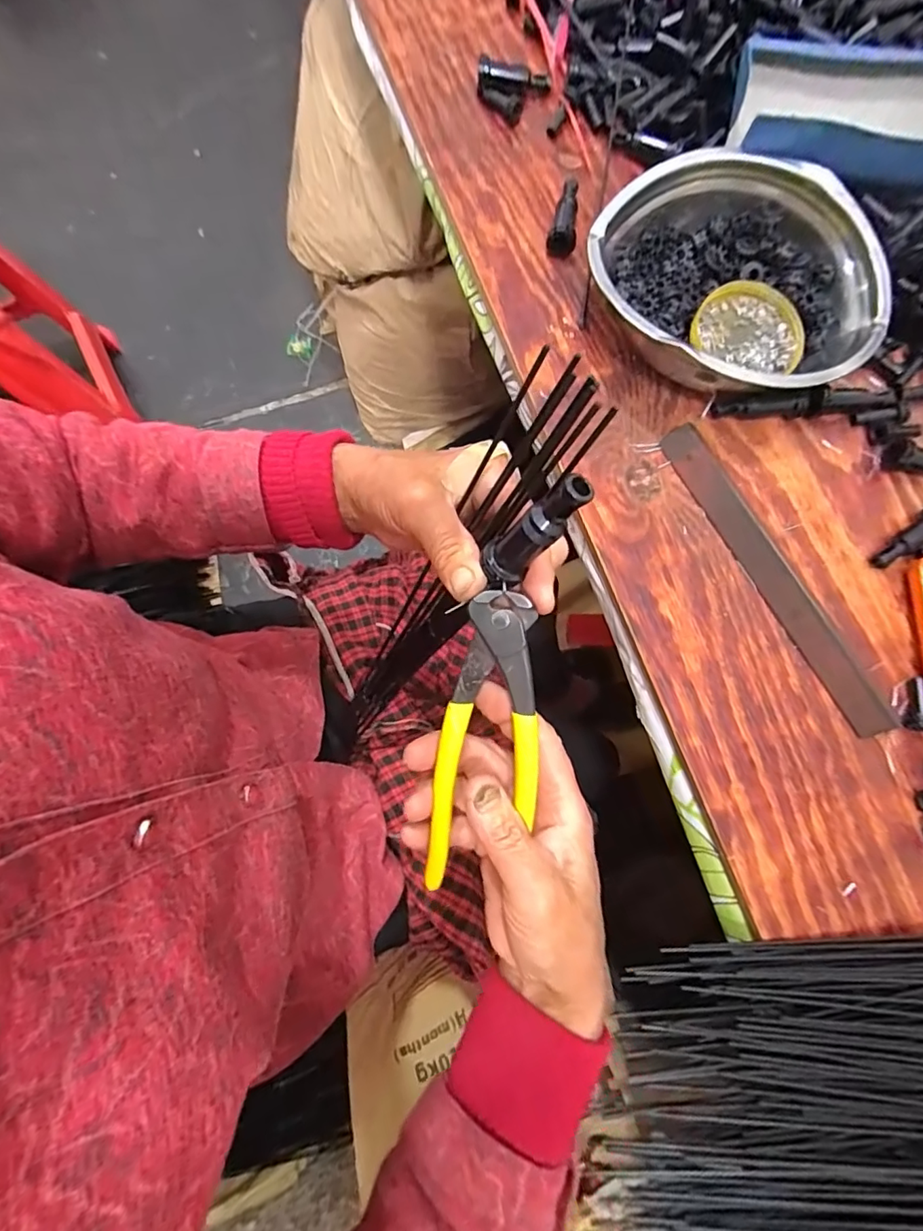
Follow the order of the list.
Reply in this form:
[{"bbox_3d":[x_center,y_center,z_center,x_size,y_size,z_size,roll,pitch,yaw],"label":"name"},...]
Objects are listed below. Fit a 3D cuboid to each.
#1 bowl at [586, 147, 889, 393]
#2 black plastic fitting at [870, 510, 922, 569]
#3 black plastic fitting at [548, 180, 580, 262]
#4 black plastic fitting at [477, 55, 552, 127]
[{"bbox_3d":[0.204,-0.250,0.413,0.204,0.069,0.187,0,80,-1],"label":"bowl"},{"bbox_3d":[0.345,-0.060,0.409,0.069,0.019,0.022,-32,82,-6],"label":"black plastic fitting"},{"bbox_3d":[0.089,-0.338,0.456,0.022,0.017,0.070,13,80,1],"label":"black plastic fitting"},{"bbox_3d":[0.046,-0.469,0.479,0.064,0.022,0.044,6,80,0],"label":"black plastic fitting"}]

